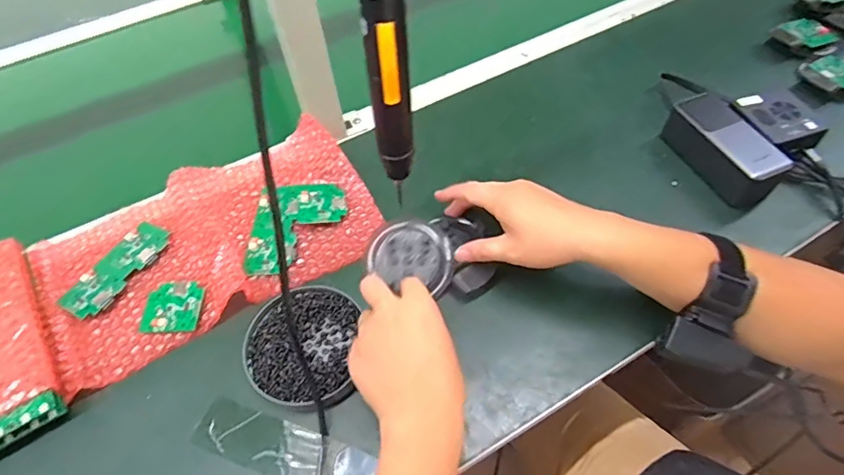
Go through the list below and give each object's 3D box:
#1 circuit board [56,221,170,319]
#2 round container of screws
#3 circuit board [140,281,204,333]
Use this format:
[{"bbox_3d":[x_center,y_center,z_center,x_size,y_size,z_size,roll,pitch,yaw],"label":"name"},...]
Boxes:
[{"bbox_3d":[-0.322,0.031,0.524,0.053,0.007,0.118,24,61,16],"label":"circuit board"},{"bbox_3d":[-0.115,0.102,0.463,0.102,0.020,0.113,-1,57,2],"label":"round container of screws"},{"bbox_3d":[-0.249,0.070,0.498,0.058,0.007,0.052,-2,57,1],"label":"circuit board"}]

